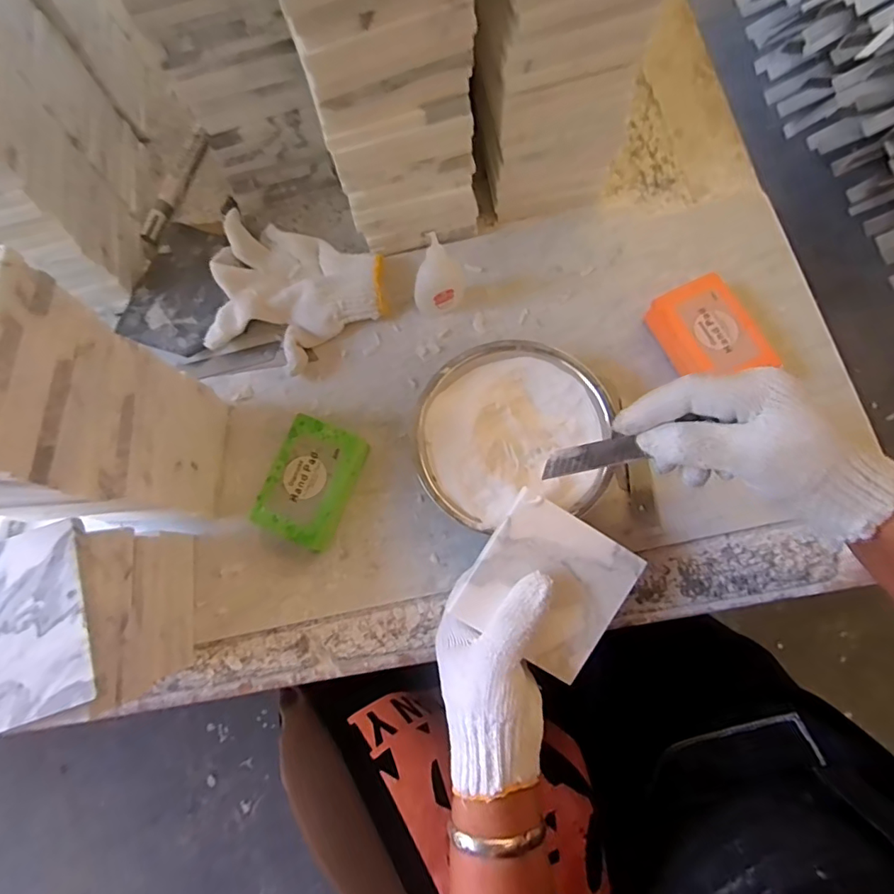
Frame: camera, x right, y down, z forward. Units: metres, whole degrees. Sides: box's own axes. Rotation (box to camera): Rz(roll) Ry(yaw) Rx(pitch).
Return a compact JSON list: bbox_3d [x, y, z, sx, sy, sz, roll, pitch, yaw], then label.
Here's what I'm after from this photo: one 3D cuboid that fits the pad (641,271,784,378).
[{"bbox_3d":[0.211,-0.092,0.417,0.061,0.034,0.086,-24,76,-5],"label":"pad"}]

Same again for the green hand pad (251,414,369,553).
[{"bbox_3d":[-0.106,0.029,0.408,0.064,0.031,0.092,20,76,6],"label":"green hand pad"}]

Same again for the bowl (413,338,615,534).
[{"bbox_3d":[0.049,-0.011,0.398,0.145,0.037,0.135,0,75,1],"label":"bowl"}]

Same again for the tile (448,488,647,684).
[{"bbox_3d":[0.070,0.095,0.349,0.102,0.004,0.097,32,89,-5],"label":"tile"}]

